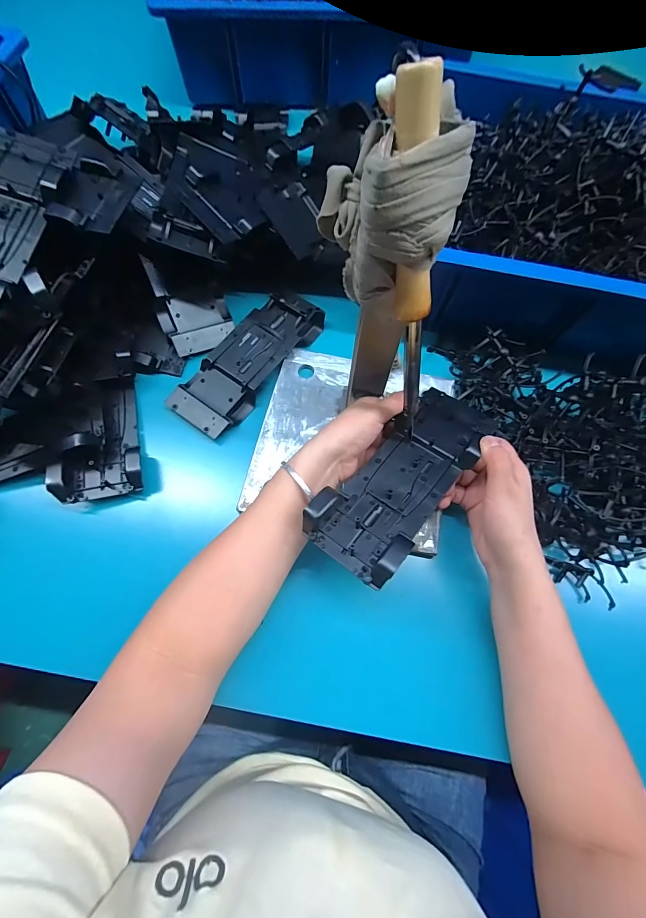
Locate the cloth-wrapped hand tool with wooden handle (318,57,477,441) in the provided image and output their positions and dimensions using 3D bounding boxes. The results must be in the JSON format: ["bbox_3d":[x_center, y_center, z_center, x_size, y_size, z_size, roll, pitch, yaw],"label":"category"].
[{"bbox_3d":[0.048,-0.104,0.239,0.060,0.208,0.059,-6,49,7],"label":"cloth-wrapped hand tool with wooden handle"}]

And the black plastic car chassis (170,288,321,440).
[{"bbox_3d":[-0.082,-0.113,0.407,0.072,0.022,0.191,35,74,9],"label":"black plastic car chassis"}]

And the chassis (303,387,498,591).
[{"bbox_3d":[0.071,0.008,0.301,0.070,0.035,0.189,40,64,11],"label":"chassis"}]

